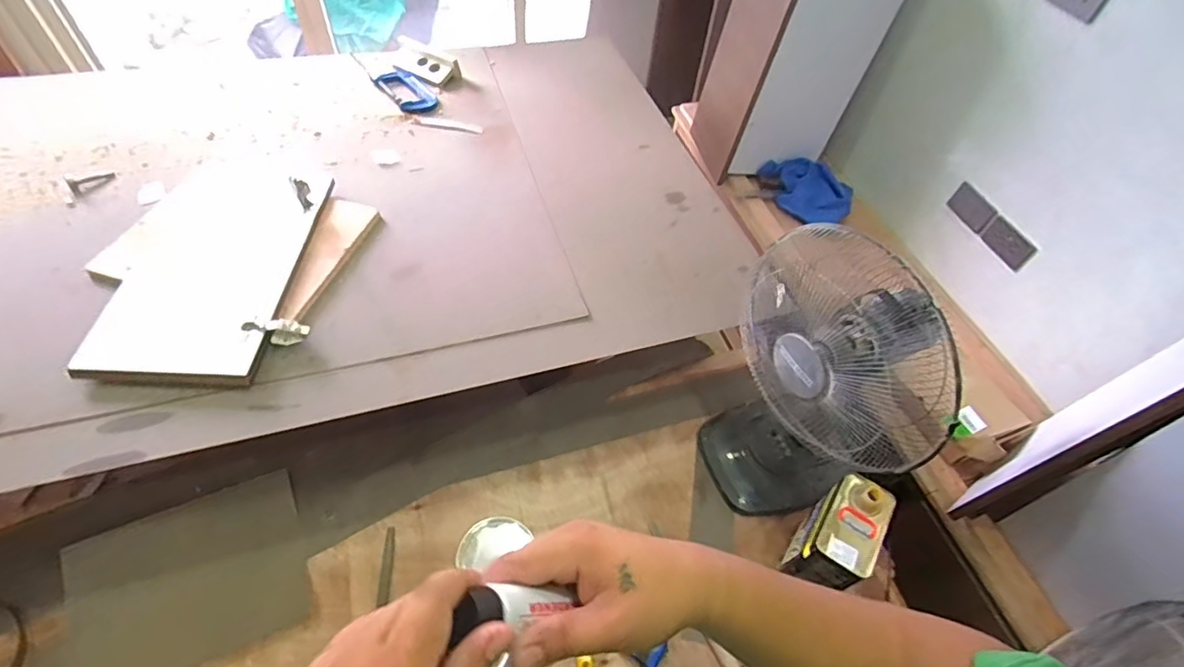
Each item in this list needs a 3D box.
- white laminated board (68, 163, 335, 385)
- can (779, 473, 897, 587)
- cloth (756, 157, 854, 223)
[{"bbox_3d":[-0.723,-0.153,1.098,0.299,0.019,0.555,1,52,-4],"label":"white laminated board"},{"bbox_3d":[0.409,0.343,0.947,0.092,0.183,0.151,30,56,17],"label":"can"},{"bbox_3d":[0.596,-0.413,1.583,0.269,0.160,0.046,54,22,21],"label":"cloth"}]

